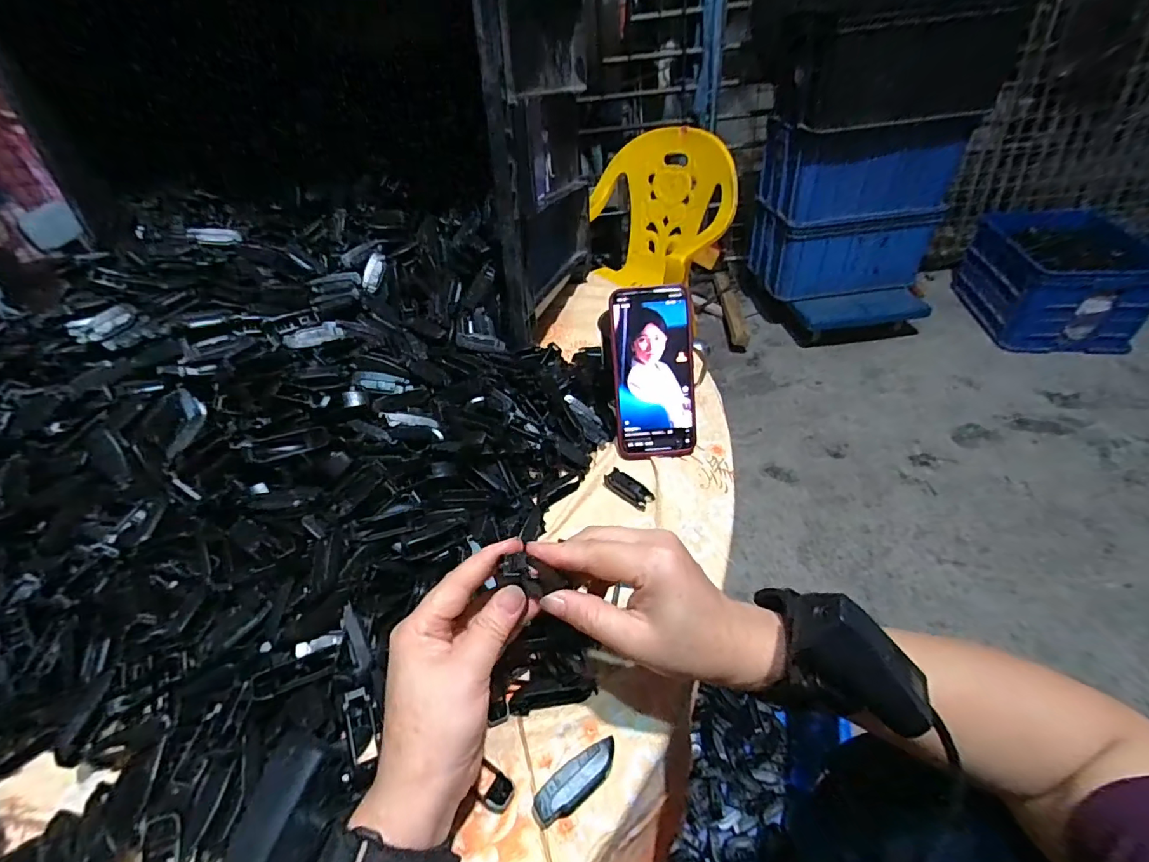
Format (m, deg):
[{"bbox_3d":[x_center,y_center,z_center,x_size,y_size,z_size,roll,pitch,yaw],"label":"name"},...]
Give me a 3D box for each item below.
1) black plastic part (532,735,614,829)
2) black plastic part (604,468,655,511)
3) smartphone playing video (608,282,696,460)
[{"bbox_3d":[0.001,0.200,0.281,0.056,0.011,0.018,-32,48,-24],"label":"black plastic part"},{"bbox_3d":[0.049,0.052,0.449,0.048,0.011,0.019,30,54,33],"label":"black plastic part"},{"bbox_3d":[0.077,-0.056,0.478,0.077,0.164,0.011,-2,5,5],"label":"smartphone playing video"}]

